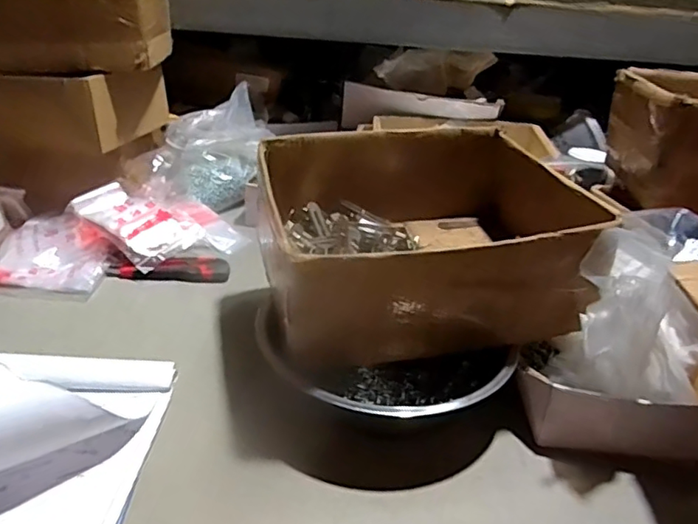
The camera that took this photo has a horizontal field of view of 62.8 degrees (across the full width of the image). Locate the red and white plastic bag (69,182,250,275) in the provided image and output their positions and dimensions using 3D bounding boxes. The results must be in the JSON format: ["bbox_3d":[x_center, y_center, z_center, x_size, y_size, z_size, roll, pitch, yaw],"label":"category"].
[{"bbox_3d":[-0.265,-0.059,0.814,0.160,0.068,0.177,27,36,36],"label":"red and white plastic bag"}]

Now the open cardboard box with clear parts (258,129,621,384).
[{"bbox_3d":[0.067,-0.030,0.602,0.299,0.134,0.265,-2,29,-11],"label":"open cardboard box with clear parts"}]

